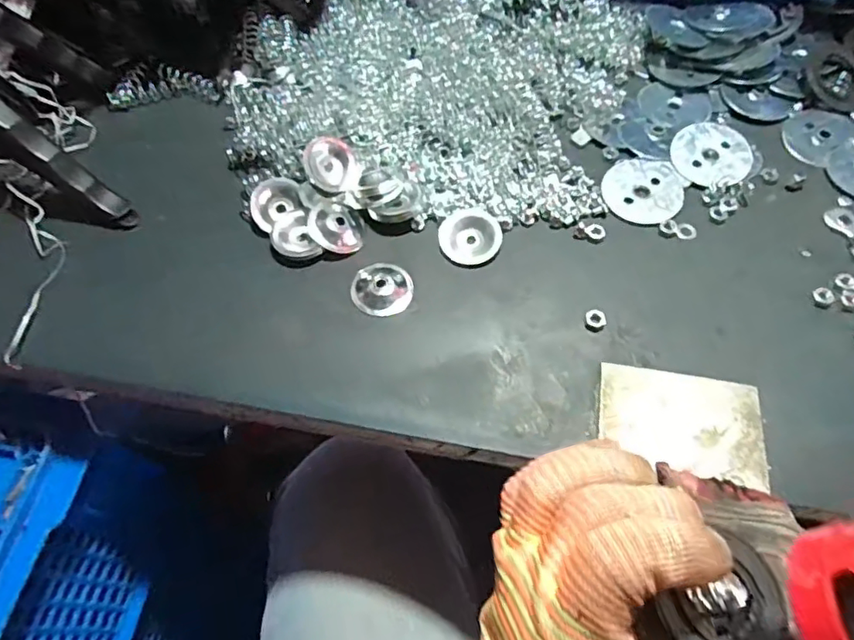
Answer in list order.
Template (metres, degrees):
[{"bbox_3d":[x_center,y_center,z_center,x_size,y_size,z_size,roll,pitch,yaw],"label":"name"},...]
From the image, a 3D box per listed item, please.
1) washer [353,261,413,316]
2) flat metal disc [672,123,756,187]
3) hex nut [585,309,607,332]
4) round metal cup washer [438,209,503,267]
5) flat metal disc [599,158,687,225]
[{"bbox_3d":[-0.025,-0.018,0.321,0.033,0.004,0.035,-1,62,2],"label":"washer"},{"bbox_3d":[0.175,-0.103,0.361,0.047,0.004,0.050,-1,62,2],"label":"flat metal disc"},{"bbox_3d":[0.089,0.000,0.308,0.011,0.004,0.013,6,62,5],"label":"hex nut"},{"bbox_3d":[0.025,-0.048,0.337,0.035,0.004,0.036,-1,62,2],"label":"round metal cup washer"},{"bbox_3d":[0.130,-0.079,0.352,0.047,0.004,0.048,-1,62,2],"label":"flat metal disc"}]

